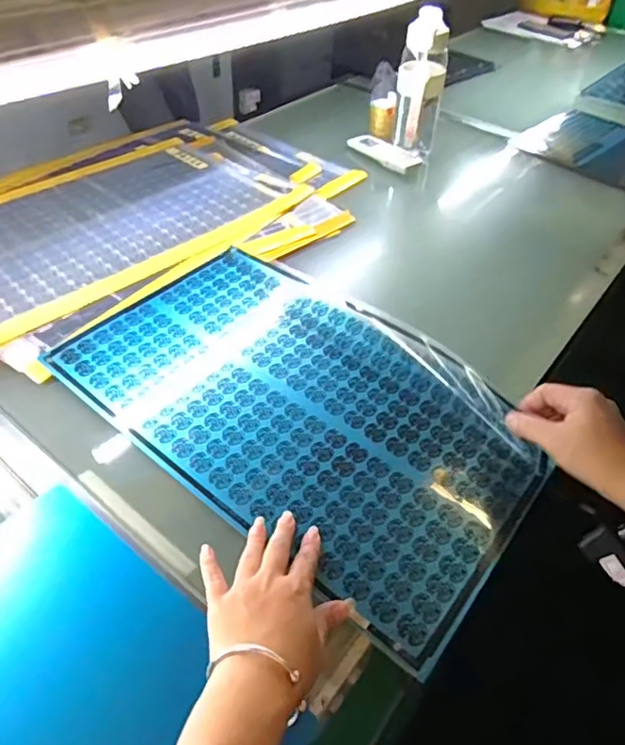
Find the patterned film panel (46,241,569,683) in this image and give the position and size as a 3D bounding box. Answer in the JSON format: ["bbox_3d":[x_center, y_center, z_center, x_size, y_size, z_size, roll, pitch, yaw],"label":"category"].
[{"bbox_3d":[-0.021,0.017,0.582,0.486,0.044,0.296,34,53,24],"label":"patterned film panel"}]

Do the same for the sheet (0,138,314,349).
[{"bbox_3d":[-0.308,-0.238,0.825,0.550,0.008,0.344,-33,58,-30],"label":"sheet"}]

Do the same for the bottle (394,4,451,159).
[{"bbox_3d":[0.187,-0.483,0.961,0.082,0.264,0.081,11,47,6],"label":"bottle"}]

